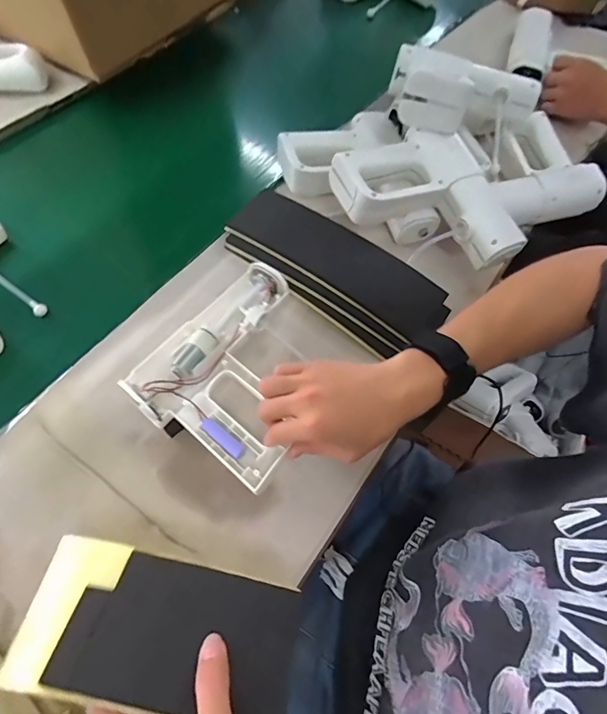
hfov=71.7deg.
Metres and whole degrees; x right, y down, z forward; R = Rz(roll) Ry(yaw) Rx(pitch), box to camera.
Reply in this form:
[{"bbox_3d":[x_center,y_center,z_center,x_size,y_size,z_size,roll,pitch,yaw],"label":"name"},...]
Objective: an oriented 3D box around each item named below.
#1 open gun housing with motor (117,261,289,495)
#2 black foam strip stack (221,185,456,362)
[{"bbox_3d":[-0.057,0.005,0.447,0.175,0.044,0.209,33,66,12],"label":"open gun housing with motor"},{"bbox_3d":[0.036,-0.116,0.558,0.301,0.035,0.120,36,67,13],"label":"black foam strip stack"}]

